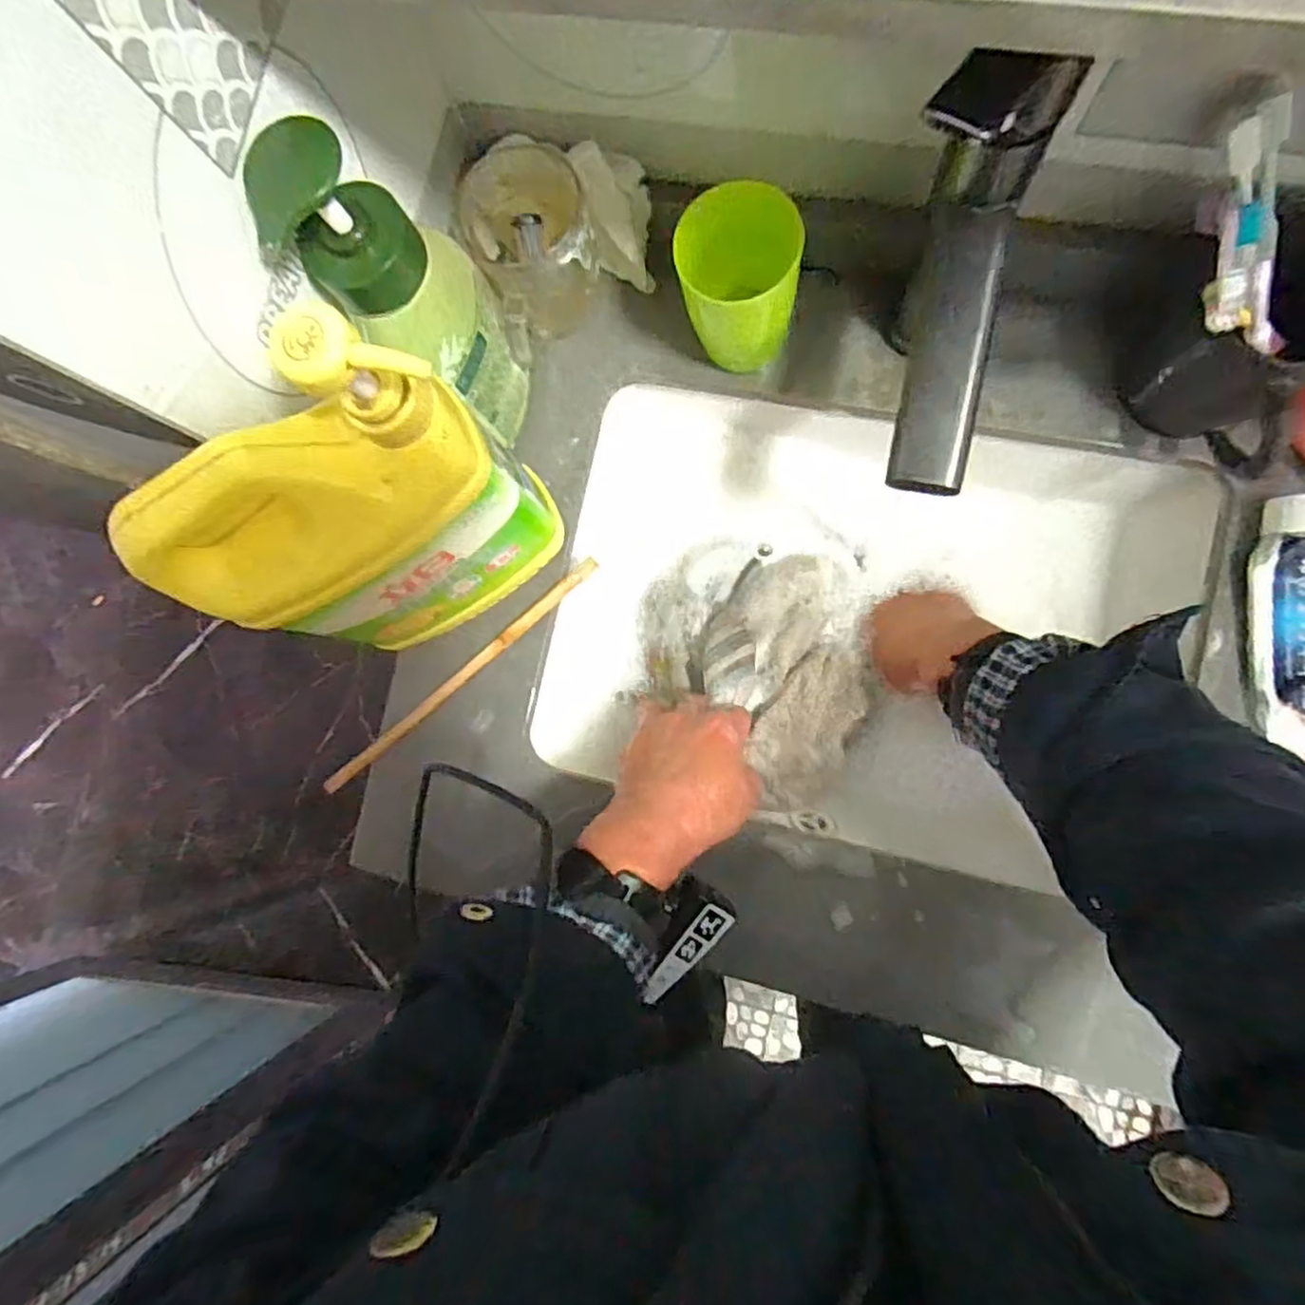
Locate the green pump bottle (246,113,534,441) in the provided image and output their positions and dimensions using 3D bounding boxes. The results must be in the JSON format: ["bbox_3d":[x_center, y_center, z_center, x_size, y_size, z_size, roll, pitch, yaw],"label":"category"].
[{"bbox_3d":[-0.128,-0.188,0.383,0.059,0.190,0.067,19,88,9],"label":"green pump bottle"}]

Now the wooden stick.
[{"bbox_3d":[-0.131,0.018,0.478,0.238,0.012,0.012,-40,81,3],"label":"wooden stick"}]

